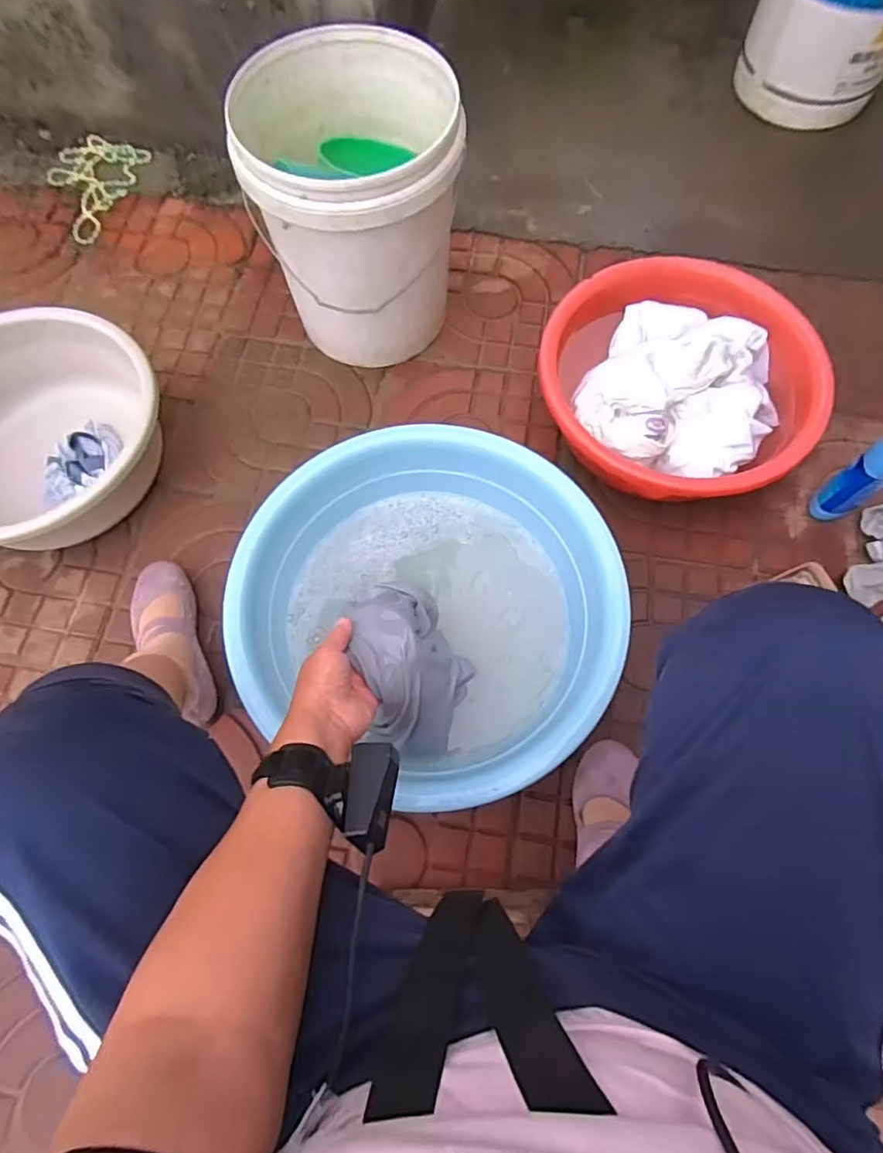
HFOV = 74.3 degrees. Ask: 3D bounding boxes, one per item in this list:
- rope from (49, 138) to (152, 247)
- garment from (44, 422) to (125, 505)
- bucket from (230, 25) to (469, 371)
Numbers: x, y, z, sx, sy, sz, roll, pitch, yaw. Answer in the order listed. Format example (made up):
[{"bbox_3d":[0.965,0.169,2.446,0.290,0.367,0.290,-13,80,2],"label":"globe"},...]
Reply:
[{"bbox_3d":[-0.635,-0.699,1.041,0.143,0.011,0.219,19,71,7],"label":"rope"},{"bbox_3d":[-0.518,-0.162,0.836,0.069,0.025,0.136,29,73,11],"label":"garment"},{"bbox_3d":[-0.117,-0.503,0.830,0.259,0.317,0.278,0,70,1],"label":"bucket"}]

